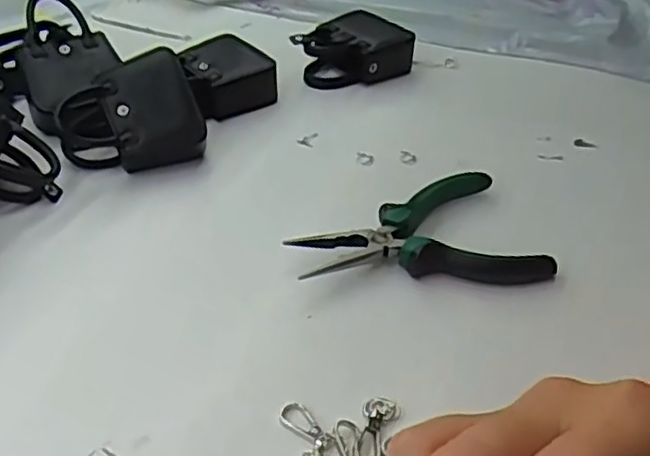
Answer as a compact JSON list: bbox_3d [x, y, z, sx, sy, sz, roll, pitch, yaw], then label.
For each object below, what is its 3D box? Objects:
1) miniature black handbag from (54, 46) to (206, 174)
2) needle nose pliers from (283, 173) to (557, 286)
[{"bbox_3d":[-0.139,-0.076,0.480,0.099,0.047,0.077,-23,84,-13],"label":"miniature black handbag"},{"bbox_3d":[0.058,0.012,0.420,0.146,0.025,0.092,-12,42,-17],"label":"needle nose pliers"}]

